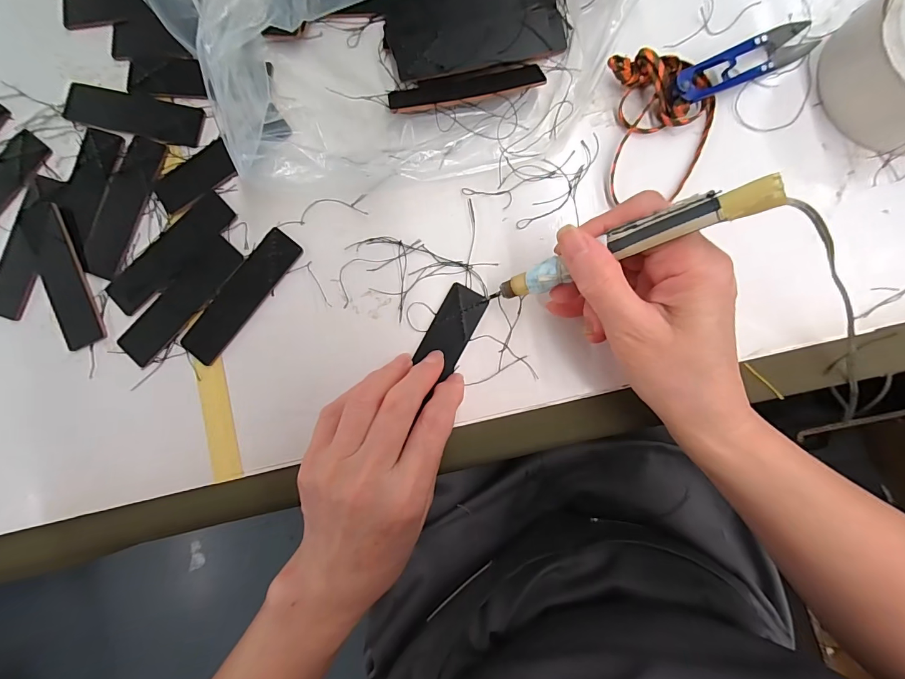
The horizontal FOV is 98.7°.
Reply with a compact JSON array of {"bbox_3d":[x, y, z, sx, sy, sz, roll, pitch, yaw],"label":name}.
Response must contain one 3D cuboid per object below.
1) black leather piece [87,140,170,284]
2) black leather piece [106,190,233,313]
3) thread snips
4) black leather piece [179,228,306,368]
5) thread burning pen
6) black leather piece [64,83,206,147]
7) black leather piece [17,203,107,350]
[{"bbox_3d":[-0.213,-0.086,0.252,0.030,0.004,0.093,18,88,4],"label":"black leather piece"},{"bbox_3d":[-0.179,-0.055,0.246,0.092,0.004,0.029,-42,85,0],"label":"black leather piece"},{"bbox_3d":[0.171,-0.163,0.225,0.097,0.019,0.020,-26,86,2],"label":"thread snips"},{"bbox_3d":[-0.132,-0.027,0.241,0.027,0.004,0.093,37,89,5],"label":"black leather piece"},{"bbox_3d":[0.072,-0.042,0.185,0.131,0.012,0.016,-18,85,38],"label":"thread burning pen"},{"bbox_3d":[-0.211,-0.148,0.257,0.102,0.004,0.027,14,89,7],"label":"black leather piece"},{"bbox_3d":[-0.252,-0.042,0.251,0.029,0.004,0.100,-26,86,2],"label":"black leather piece"}]

